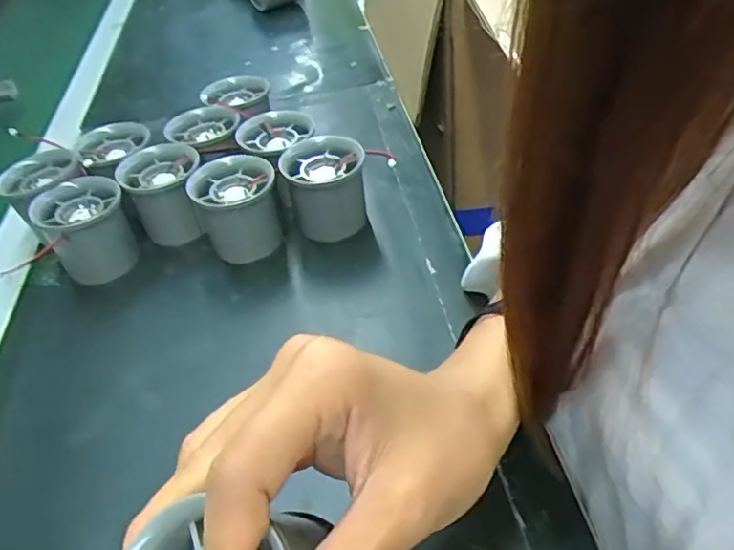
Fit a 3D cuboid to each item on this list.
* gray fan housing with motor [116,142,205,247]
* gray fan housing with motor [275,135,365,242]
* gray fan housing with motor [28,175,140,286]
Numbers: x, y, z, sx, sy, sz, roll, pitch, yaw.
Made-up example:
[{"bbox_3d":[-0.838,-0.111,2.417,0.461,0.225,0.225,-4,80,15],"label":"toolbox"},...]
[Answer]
[{"bbox_3d":[-0.138,-0.055,0.418,0.053,0.052,0.054,-16,44,-10],"label":"gray fan housing with motor"},{"bbox_3d":[-0.028,-0.056,0.407,0.051,0.053,0.052,-5,43,0],"label":"gray fan housing with motor"},{"bbox_3d":[-0.182,-0.029,0.394,0.053,0.050,0.055,-27,47,-21],"label":"gray fan housing with motor"}]

